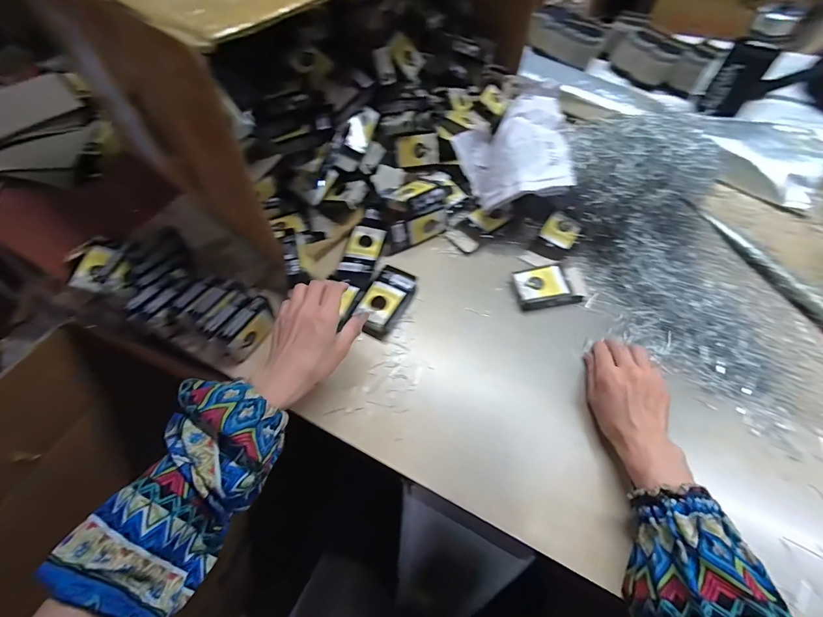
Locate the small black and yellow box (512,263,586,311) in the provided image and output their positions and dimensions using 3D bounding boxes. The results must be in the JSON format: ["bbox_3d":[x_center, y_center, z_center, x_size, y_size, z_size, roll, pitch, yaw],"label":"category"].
[{"bbox_3d":[0.196,-0.034,0.531,0.097,0.017,0.060,-10,58,-4],"label":"small black and yellow box"}]

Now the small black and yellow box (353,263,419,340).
[{"bbox_3d":[-0.036,-0.011,0.520,0.054,0.025,0.111,21,61,15],"label":"small black and yellow box"}]

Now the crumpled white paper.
[{"bbox_3d":[0.148,-0.226,0.582,0.152,0.104,0.185,1,58,3],"label":"crumpled white paper"}]

